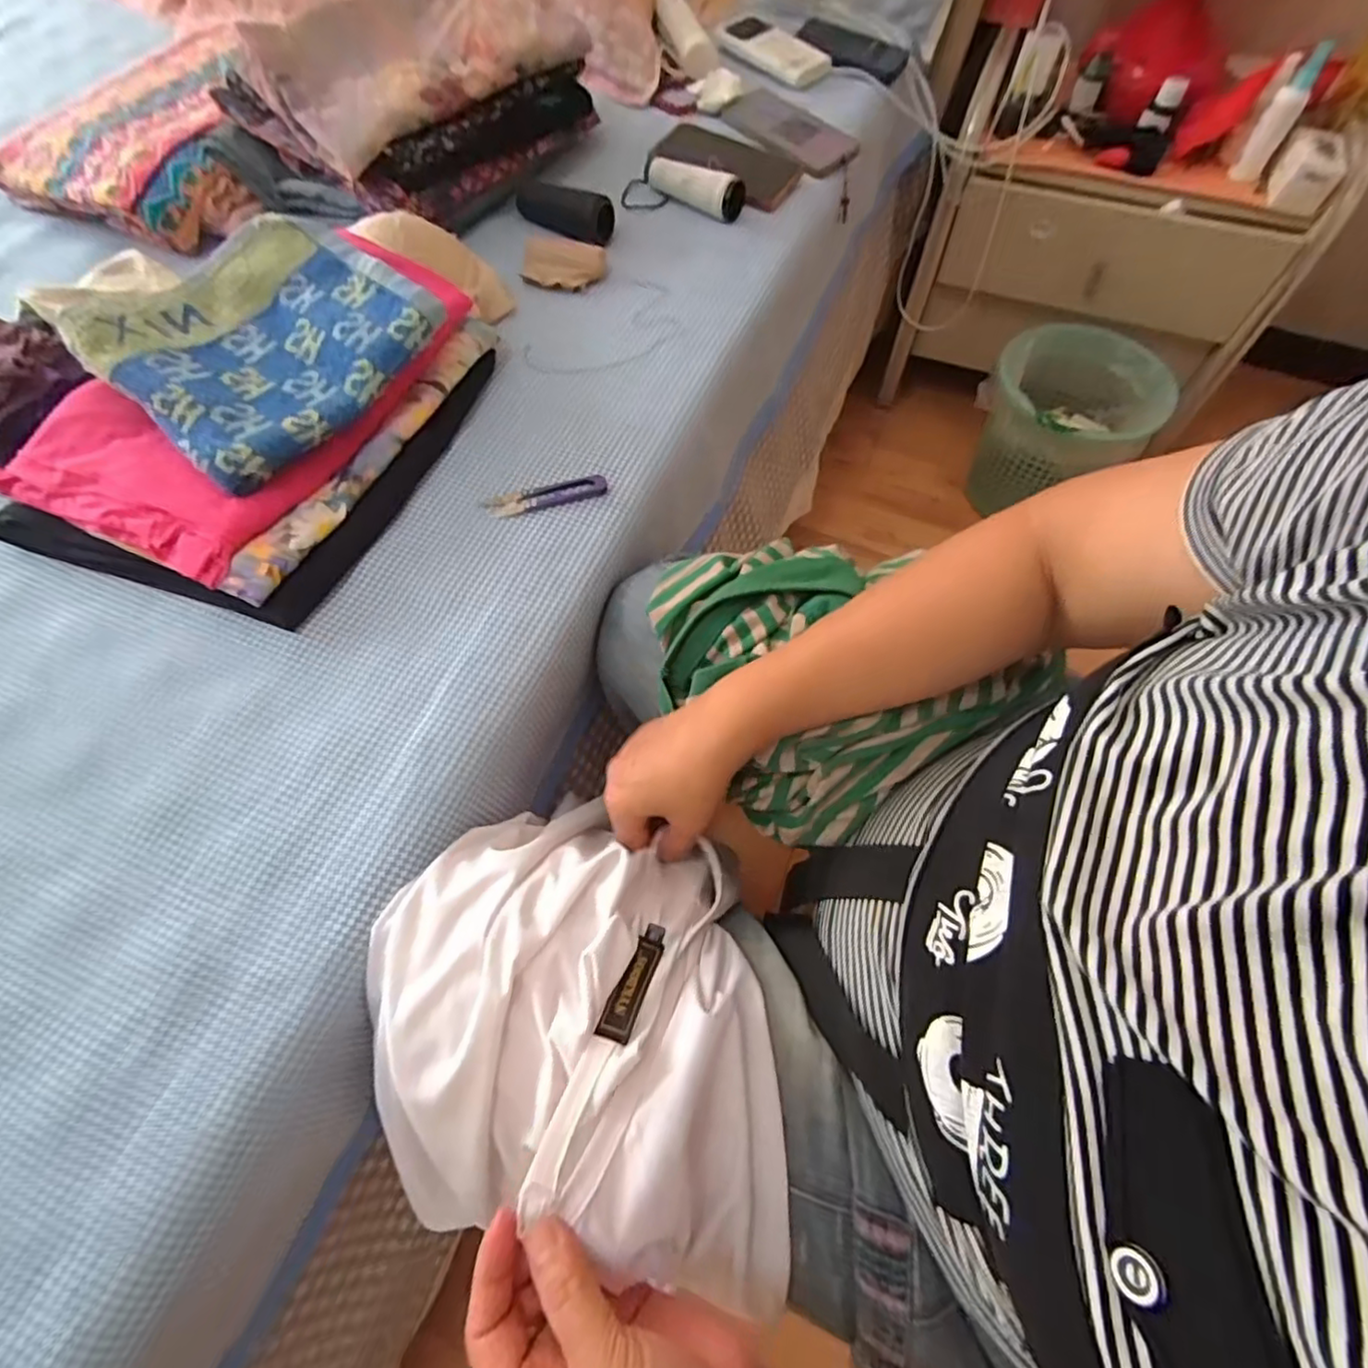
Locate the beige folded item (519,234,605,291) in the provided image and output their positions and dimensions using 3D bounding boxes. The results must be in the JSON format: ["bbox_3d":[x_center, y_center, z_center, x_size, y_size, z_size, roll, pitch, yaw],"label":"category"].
[{"bbox_3d":[-0.119,-0.417,0.632,0.079,0.018,0.057,8,64,4],"label":"beige folded item"}]

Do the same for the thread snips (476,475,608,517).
[{"bbox_3d":[-0.111,-0.151,0.517,0.096,0.006,0.022,-14,65,-7],"label":"thread snips"}]

